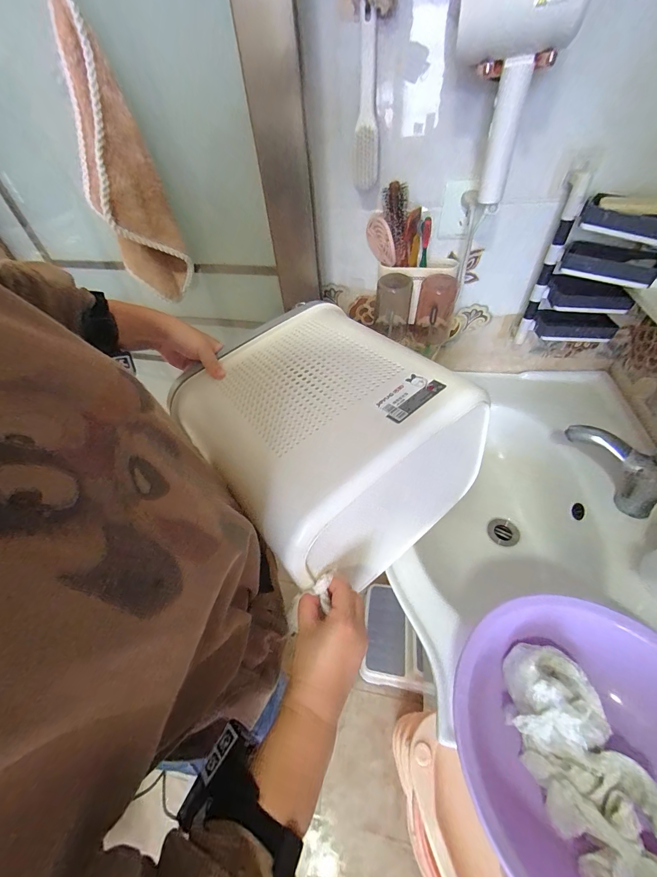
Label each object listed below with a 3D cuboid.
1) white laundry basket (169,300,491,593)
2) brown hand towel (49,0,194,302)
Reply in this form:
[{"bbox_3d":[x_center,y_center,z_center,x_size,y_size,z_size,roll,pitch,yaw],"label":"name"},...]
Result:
[{"bbox_3d":[-0.011,0.000,0.478,0.299,0.211,0.385,-30,52,-20],"label":"white laundry basket"},{"bbox_3d":[-0.306,-0.377,0.480,0.095,0.325,0.148,-31,52,-21],"label":"brown hand towel"}]

